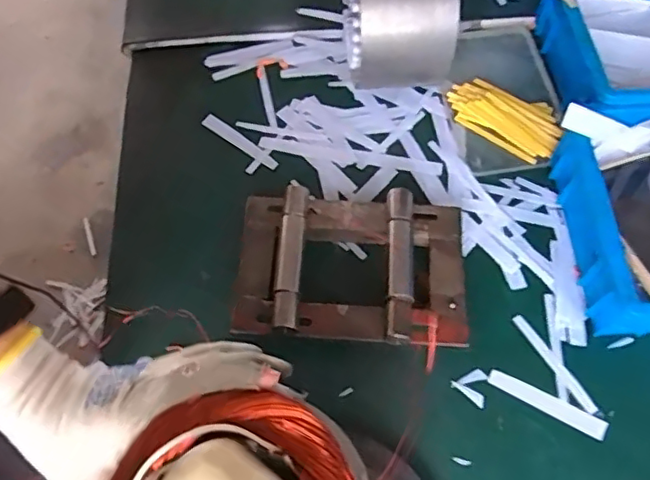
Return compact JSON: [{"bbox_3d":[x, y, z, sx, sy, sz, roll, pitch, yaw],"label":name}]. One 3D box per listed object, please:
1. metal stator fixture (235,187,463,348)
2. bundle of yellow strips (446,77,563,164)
[{"bbox_3d":[0.023,0.024,0.522,0.195,0.052,0.136,5,62,3],"label":"metal stator fixture"},{"bbox_3d":[0.186,-0.127,0.621,0.119,0.011,0.066,27,65,14],"label":"bundle of yellow strips"}]

